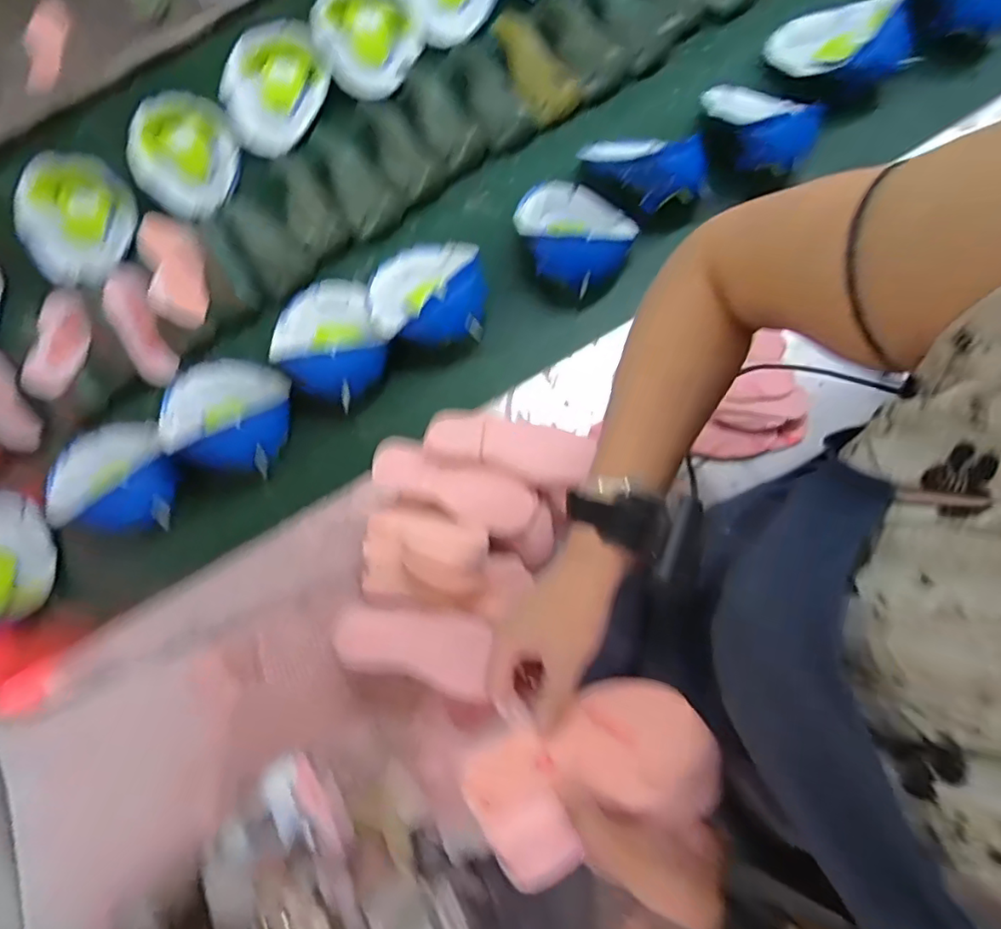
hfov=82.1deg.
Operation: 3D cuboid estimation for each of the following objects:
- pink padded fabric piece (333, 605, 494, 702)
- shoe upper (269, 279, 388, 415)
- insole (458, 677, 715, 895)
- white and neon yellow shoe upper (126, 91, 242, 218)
[{"bbox_3d":[-0.081,0.162,0.523,0.142,0.021,0.067,12,76,4],"label":"pink padded fabric piece"},{"bbox_3d":[-0.202,-0.157,0.691,0.135,0.060,0.185,-14,76,-2],"label":"shoe upper"},{"bbox_3d":[0.063,0.212,0.394,0.167,0.024,0.096,-24,76,-5],"label":"insole"},{"bbox_3d":[-0.435,-0.425,0.792,0.145,0.128,0.047,-40,39,11],"label":"white and neon yellow shoe upper"}]

